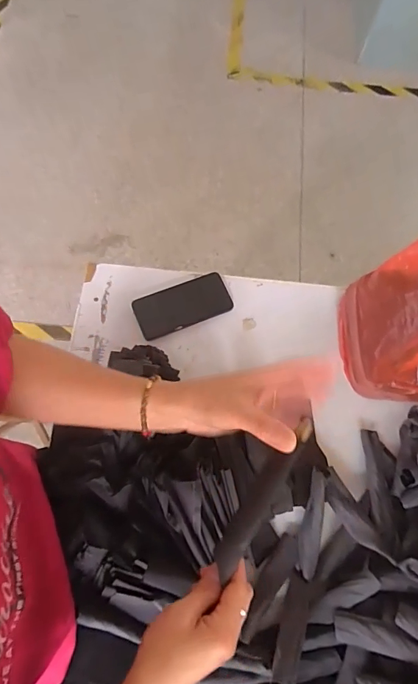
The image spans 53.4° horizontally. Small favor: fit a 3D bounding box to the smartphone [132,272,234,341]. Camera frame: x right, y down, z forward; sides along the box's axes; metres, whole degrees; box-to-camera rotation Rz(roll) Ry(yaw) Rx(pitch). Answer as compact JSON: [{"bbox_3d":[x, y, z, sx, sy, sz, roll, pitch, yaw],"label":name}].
[{"bbox_3d":[-0.046,-0.064,0.727,0.164,0.014,0.080,-22,72,-9],"label":"smartphone"}]

